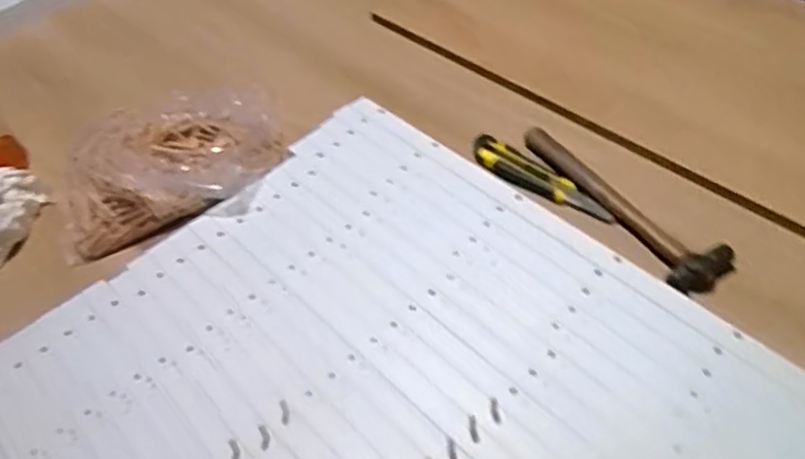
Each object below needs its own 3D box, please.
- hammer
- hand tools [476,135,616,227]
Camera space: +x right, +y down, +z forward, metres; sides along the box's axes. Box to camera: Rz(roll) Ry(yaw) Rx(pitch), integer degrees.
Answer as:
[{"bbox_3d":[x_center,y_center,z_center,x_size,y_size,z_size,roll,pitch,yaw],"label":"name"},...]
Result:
[{"bbox_3d":[0.239,-0.032,0.807,0.070,0.034,0.273,-26,50,-16],"label":"hammer"},{"bbox_3d":[0.155,-0.059,0.844,0.059,0.026,0.189,-31,50,-27],"label":"hand tools"}]

